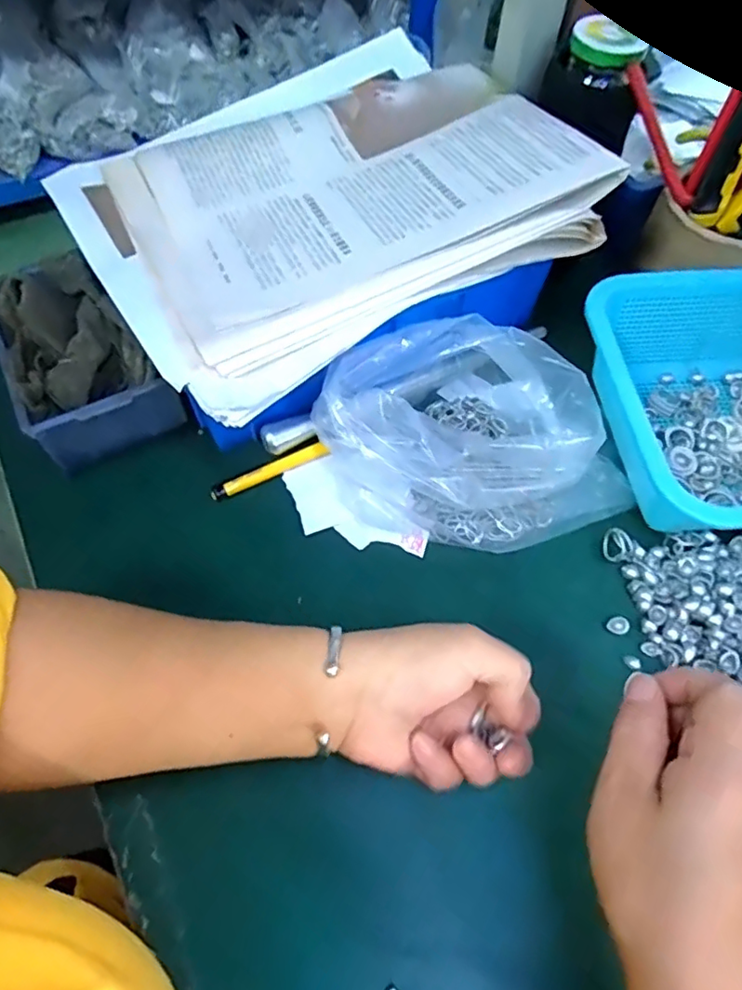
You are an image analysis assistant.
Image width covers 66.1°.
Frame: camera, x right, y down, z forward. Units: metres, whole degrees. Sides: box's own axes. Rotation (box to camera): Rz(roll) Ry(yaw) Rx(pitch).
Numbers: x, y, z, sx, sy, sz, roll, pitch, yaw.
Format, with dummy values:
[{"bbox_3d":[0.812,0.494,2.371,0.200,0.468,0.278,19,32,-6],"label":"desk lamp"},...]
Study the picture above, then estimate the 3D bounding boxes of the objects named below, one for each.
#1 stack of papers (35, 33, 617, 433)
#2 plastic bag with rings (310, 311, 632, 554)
[{"bbox_3d":[-0.033,-0.199,0.368,0.291,0.046,0.243,-30,65,-18],"label":"stack of papers"},{"bbox_3d":[0.074,-0.036,0.368,0.179,0.078,0.143,-26,64,-16],"label":"plastic bag with rings"}]

